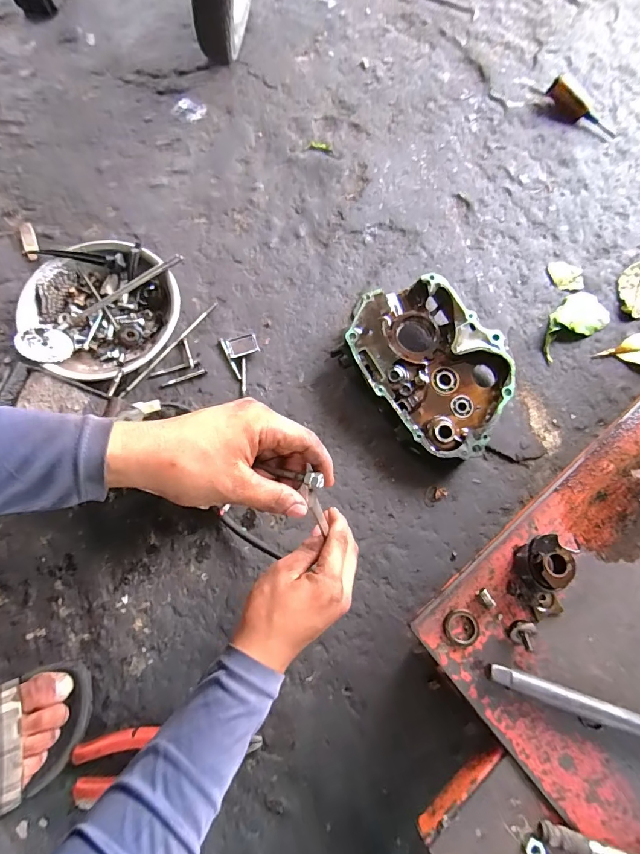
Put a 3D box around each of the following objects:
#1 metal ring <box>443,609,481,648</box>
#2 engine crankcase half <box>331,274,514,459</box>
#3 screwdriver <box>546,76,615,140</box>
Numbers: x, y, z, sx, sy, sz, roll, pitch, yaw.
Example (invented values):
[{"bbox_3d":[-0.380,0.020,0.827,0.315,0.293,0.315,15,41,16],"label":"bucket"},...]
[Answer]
[{"bbox_3d":[0.115,0.162,0.318,0.029,0.005,0.029,0,73,-2],"label":"metal ring"},{"bbox_3d":[0.148,-0.083,0.535,0.176,0.065,0.242,-37,78,-12],"label":"engine crankcase half"},{"bbox_3d":[0.472,-0.570,0.717,0.142,0.039,0.025,35,75,-6],"label":"screwdriver"}]

